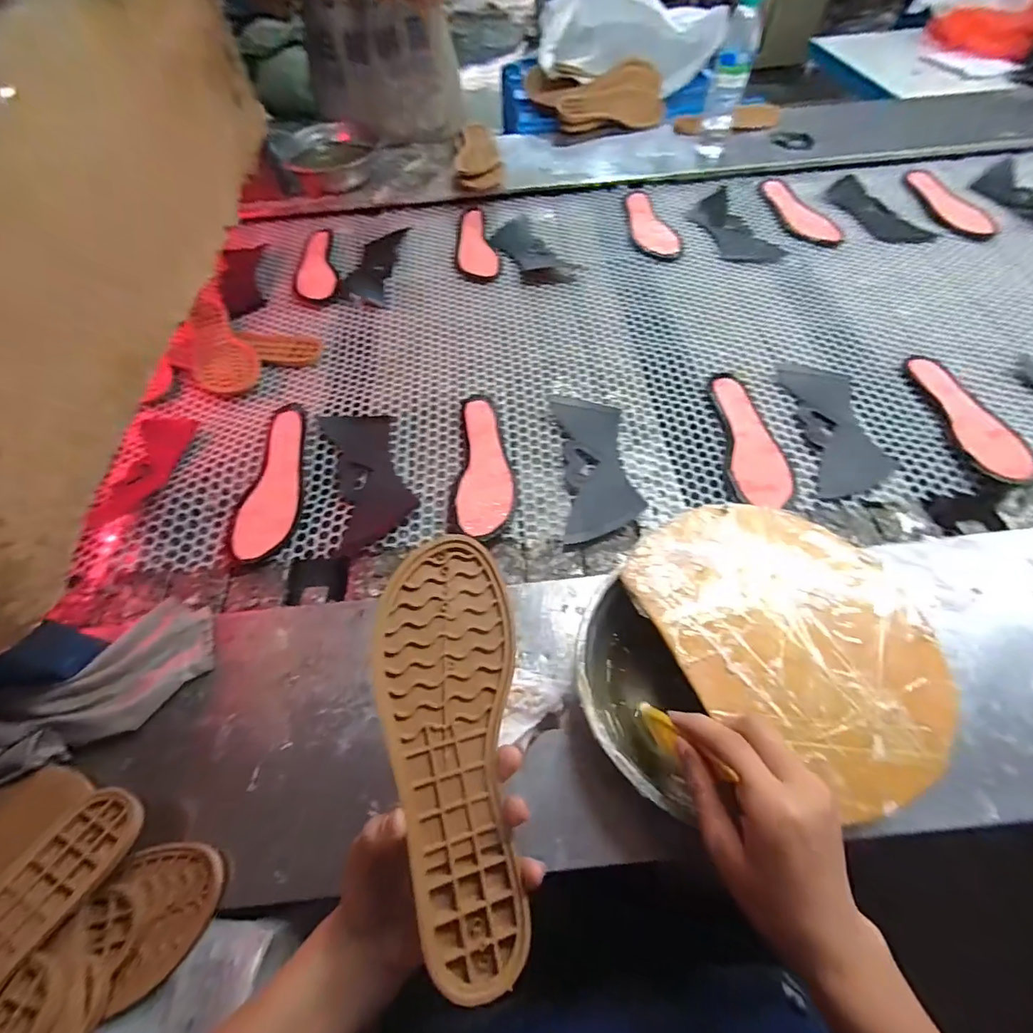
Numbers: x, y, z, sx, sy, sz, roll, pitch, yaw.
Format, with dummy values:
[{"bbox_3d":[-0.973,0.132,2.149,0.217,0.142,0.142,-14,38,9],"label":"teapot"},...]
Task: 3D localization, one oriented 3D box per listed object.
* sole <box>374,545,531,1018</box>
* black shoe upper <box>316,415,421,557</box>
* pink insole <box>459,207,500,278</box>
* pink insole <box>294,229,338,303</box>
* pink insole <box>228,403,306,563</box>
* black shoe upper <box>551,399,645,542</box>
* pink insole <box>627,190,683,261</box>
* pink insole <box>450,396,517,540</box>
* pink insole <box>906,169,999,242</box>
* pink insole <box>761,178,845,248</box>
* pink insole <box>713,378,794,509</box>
[{"bbox_3d":[-0.037,0.129,0.282,0.079,0.018,0.235,-7,71,-1],"label":"sole"},{"bbox_3d":[-0.188,-0.060,0.606,0.091,0.011,0.207,-15,60,-6],"label":"black shoe upper"},{"bbox_3d":[-0.070,-0.505,0.874,0.072,0.006,0.220,-3,59,1],"label":"pink insole"},{"bbox_3d":[-0.359,-0.449,0.855,0.072,0.005,0.224,-14,60,-5],"label":"pink insole"},{"bbox_3d":[-0.294,-0.049,0.595,0.069,0.017,0.224,4,62,-4],"label":"pink insole"},{"bbox_3d":[0.098,-0.067,0.596,0.088,0.013,0.217,-2,59,1],"label":"black shoe upper"},{"bbox_3d":[0.235,-0.534,0.871,0.074,0.010,0.233,-10,59,-3],"label":"pink insole"},{"bbox_3d":[-0.038,-0.069,0.598,0.072,0.011,0.228,2,56,0],"label":"pink insole"},{"bbox_3d":[0.760,-0.559,0.858,0.072,0.017,0.200,-16,60,-7],"label":"pink insole"},{"bbox_3d":[0.499,-0.559,0.867,0.067,0.021,0.229,-12,60,-4],"label":"pink insole"},{"bbox_3d":[0.292,-0.094,0.598,0.063,0.017,0.201,1,59,3],"label":"pink insole"}]

